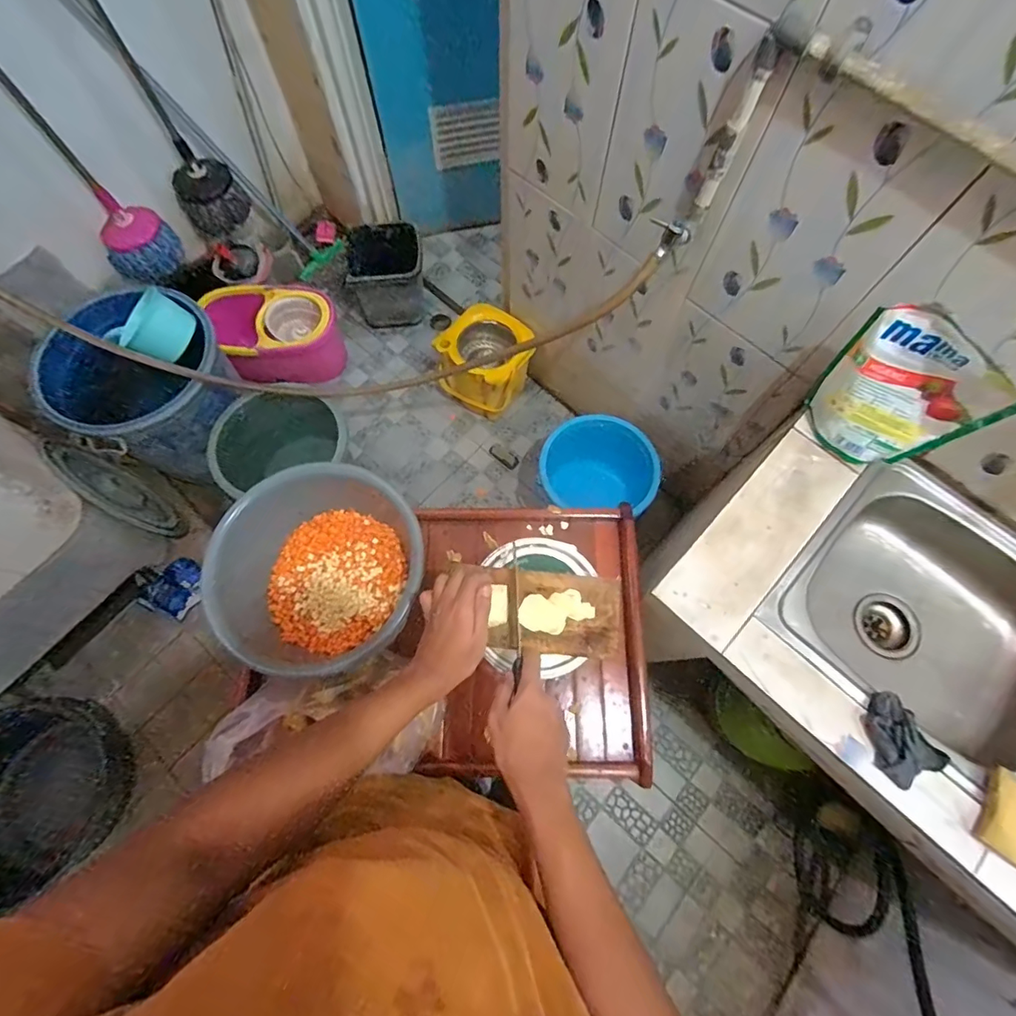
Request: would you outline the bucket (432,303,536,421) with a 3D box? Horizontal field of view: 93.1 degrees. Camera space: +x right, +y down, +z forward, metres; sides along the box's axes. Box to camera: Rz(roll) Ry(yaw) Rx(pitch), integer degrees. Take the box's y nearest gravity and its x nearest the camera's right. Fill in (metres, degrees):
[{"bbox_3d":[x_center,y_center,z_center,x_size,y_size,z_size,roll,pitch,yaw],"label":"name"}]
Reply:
[{"bbox_3d":[-0.076,-0.427,1.486,0.241,0.290,0.226,31,73,10],"label":"bucket"}]

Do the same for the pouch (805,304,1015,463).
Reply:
[{"bbox_3d":[0.566,-0.162,0.705,0.070,0.227,0.198,-38,76,-13],"label":"pouch"}]

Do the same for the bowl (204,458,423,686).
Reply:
[{"bbox_3d":[-0.277,0.091,0.756,0.306,0.158,0.267,22,72,7],"label":"bowl"}]

